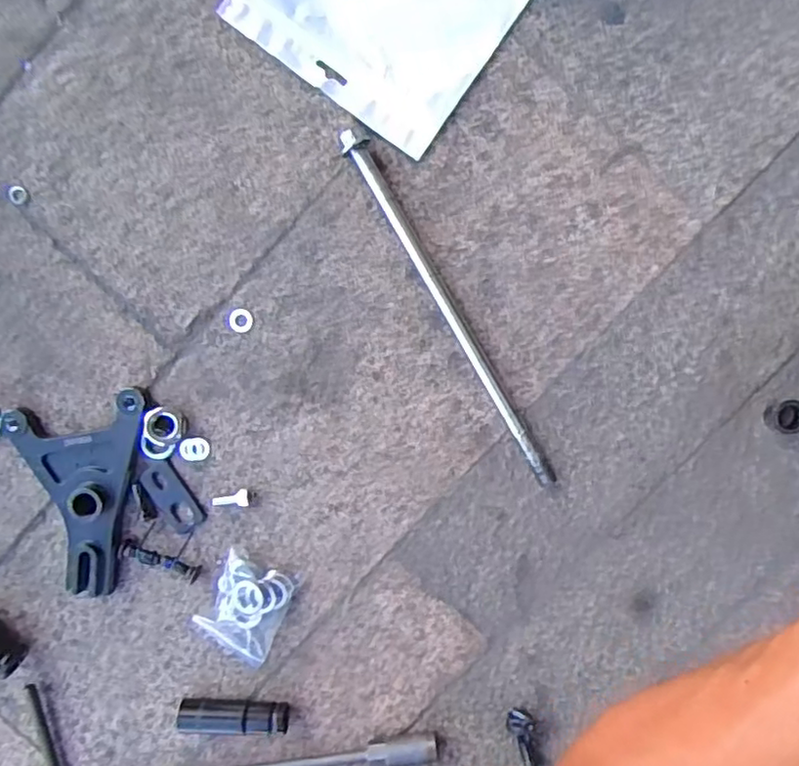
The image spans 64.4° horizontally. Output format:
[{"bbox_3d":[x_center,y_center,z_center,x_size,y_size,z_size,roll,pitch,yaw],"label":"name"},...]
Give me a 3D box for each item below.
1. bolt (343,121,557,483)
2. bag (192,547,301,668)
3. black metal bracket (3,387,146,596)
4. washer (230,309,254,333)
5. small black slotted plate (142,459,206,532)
[{"bbox_3d":[0.035,-0.046,0.425,0.013,0.016,0.268,-30,94,5],"label":"bolt"},{"bbox_3d":[-0.111,0.164,0.454,0.053,0.017,0.073,24,96,0],"label":"bag"},{"bbox_3d":[-0.217,0.082,0.450,0.100,0.021,0.137,-11,95,4],"label":"black metal bracket"},{"bbox_3d":[-0.110,-0.043,0.438,0.017,0.004,0.017,3,96,2],"label":"washer"},{"bbox_3d":[-0.162,0.082,0.456,0.025,0.006,0.053,-33,93,5],"label":"small black slotted plate"}]

